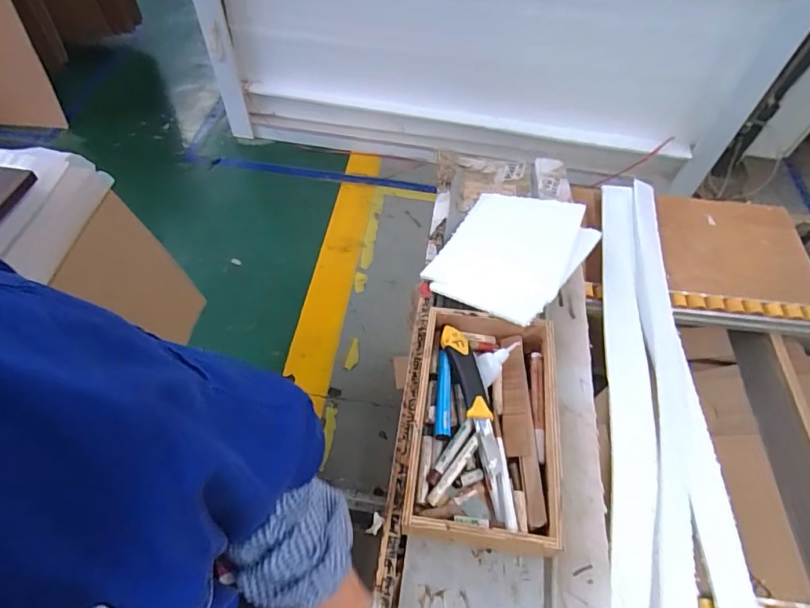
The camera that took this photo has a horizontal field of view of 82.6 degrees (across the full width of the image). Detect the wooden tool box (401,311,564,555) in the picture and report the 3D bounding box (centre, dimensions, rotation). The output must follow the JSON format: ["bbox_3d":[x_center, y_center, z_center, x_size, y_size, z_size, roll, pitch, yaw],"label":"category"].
[{"bbox_3d":[0.095,0.133,0.581,0.183,0.056,0.305,9,55,3],"label":"wooden tool box"}]

